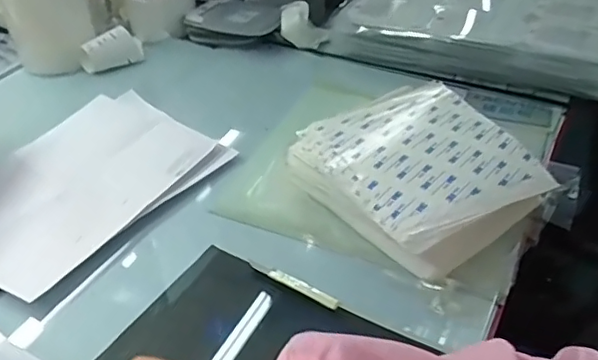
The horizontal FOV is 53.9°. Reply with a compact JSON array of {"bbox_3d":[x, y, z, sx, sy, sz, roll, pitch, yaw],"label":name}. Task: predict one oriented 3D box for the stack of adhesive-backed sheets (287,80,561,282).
[{"bbox_3d":[0.129,-0.011,0.634,0.222,0.055,0.222,-27,46,-26],"label":"stack of adhesive-backed sheets"}]

